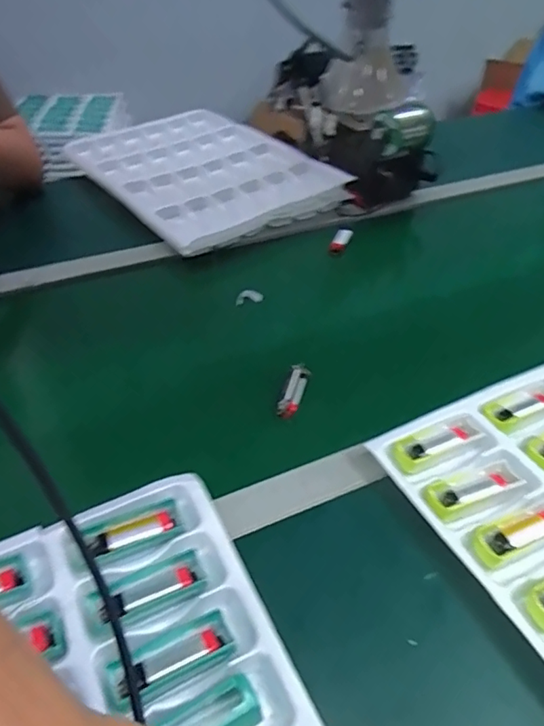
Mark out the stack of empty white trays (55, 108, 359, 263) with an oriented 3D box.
[{"bbox_3d":[-0.135,-0.345,0.943,0.331,0.035,0.472,-27,50,-28],"label":"stack of empty white trays"}]

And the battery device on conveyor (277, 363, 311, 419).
[{"bbox_3d":[0.023,0.028,0.552,0.019,0.013,0.070,13,44,12],"label":"battery device on conveyor"}]

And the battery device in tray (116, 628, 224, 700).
[{"bbox_3d":[-0.065,0.195,0.349,0.070,0.009,0.016,-20,47,-22],"label":"battery device in tray"}]

